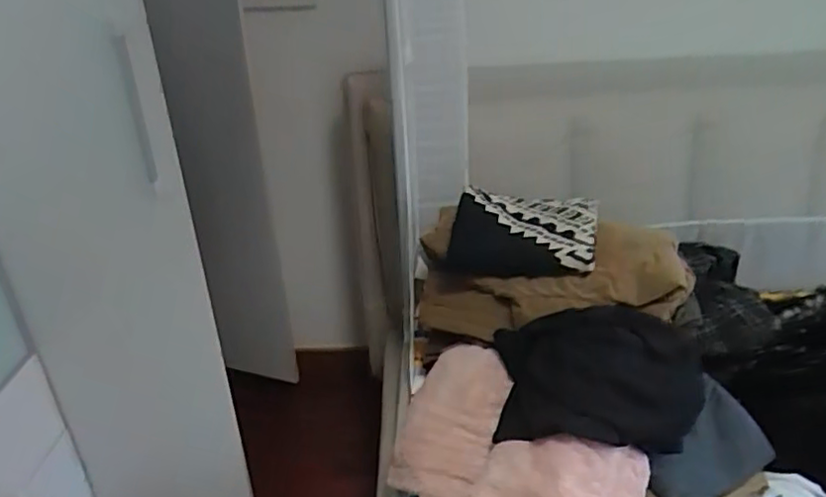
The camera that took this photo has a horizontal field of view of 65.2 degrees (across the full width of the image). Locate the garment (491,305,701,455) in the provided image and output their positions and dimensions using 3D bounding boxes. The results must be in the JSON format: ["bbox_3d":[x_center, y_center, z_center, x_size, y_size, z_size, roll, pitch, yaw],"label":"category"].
[{"bbox_3d":[0.333,0.234,1.178,0.354,0.135,0.271,0,28,4],"label":"garment"}]

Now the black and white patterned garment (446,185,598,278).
[{"bbox_3d":[0.230,-0.037,1.374,0.317,0.066,0.220,-2,59,14],"label":"black and white patterned garment"}]

